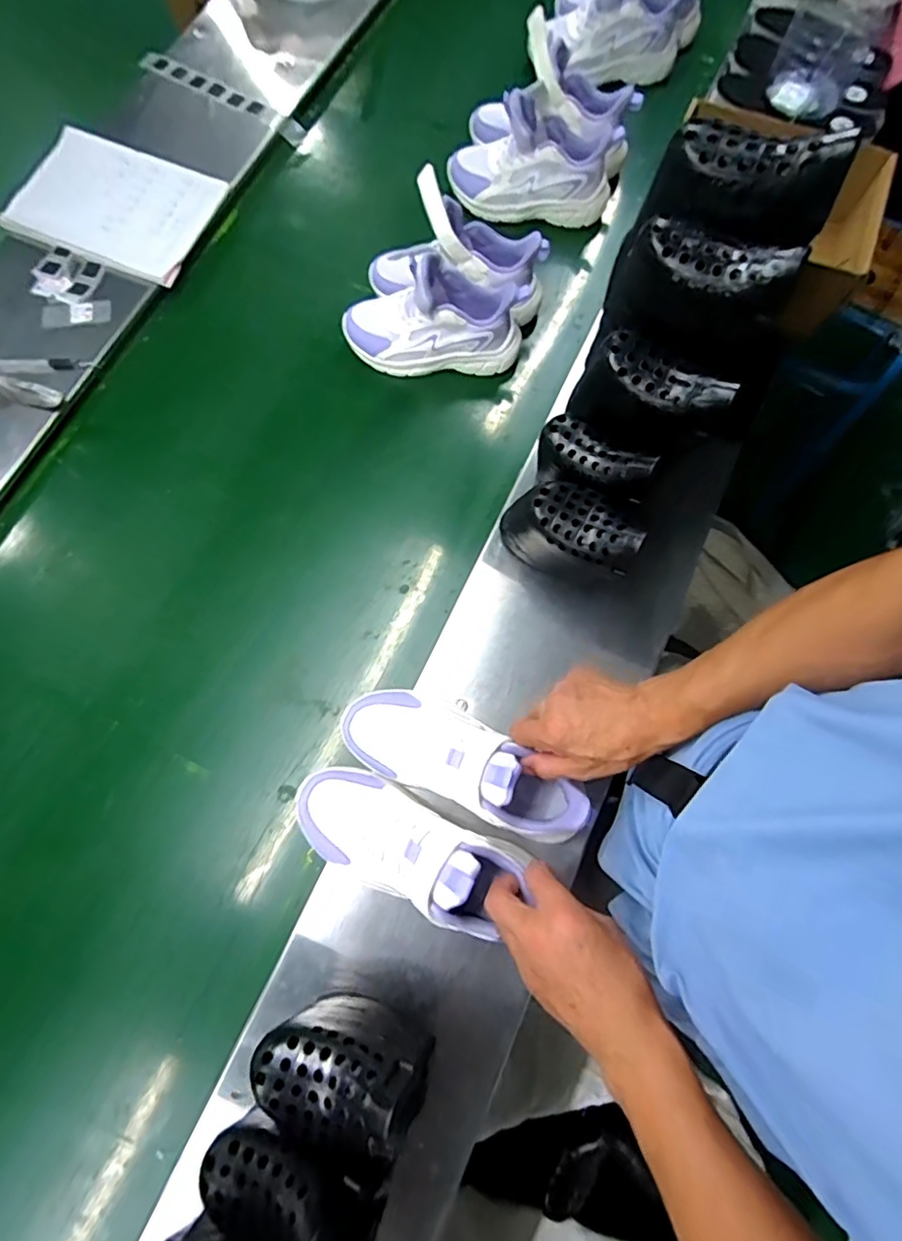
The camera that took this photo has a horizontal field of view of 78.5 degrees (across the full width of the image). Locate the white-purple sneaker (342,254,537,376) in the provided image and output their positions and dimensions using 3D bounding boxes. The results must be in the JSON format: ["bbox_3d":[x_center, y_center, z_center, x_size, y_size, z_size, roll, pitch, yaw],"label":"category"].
[{"bbox_3d":[-0.024,-0.391,0.715,0.238,0.116,0.084,-3,74,-2],"label":"white-purple sneaker"}]

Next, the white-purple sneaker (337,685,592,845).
[{"bbox_3d":[0.012,0.131,0.530,0.247,0.112,0.090,22,74,20],"label":"white-purple sneaker"}]

